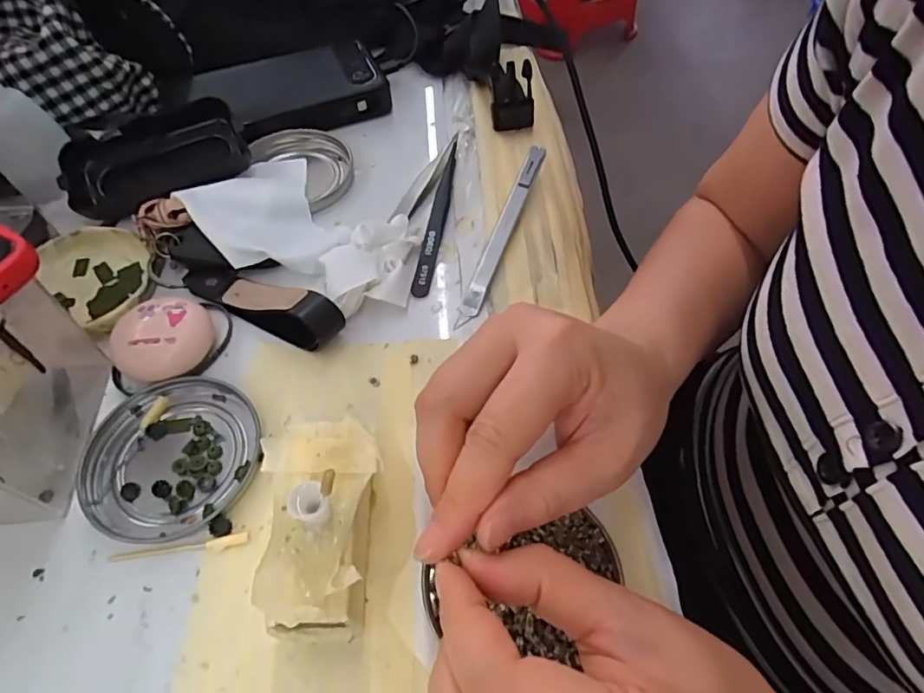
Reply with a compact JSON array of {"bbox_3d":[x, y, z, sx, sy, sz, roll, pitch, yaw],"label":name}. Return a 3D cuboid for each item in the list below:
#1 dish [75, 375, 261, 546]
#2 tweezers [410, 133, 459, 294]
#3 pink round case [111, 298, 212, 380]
[{"bbox_3d":[-0.137,0.051,0.258,0.077,0.008,0.076,0,56,0],"label":"dish"},{"bbox_3d":[-0.016,-0.086,0.344,0.012,0.012,0.128,7,57,5],"label":"tweezers"},{"bbox_3d":[-0.154,-0.003,0.283,0.046,0.023,0.042,0,56,0],"label":"pink round case"}]

